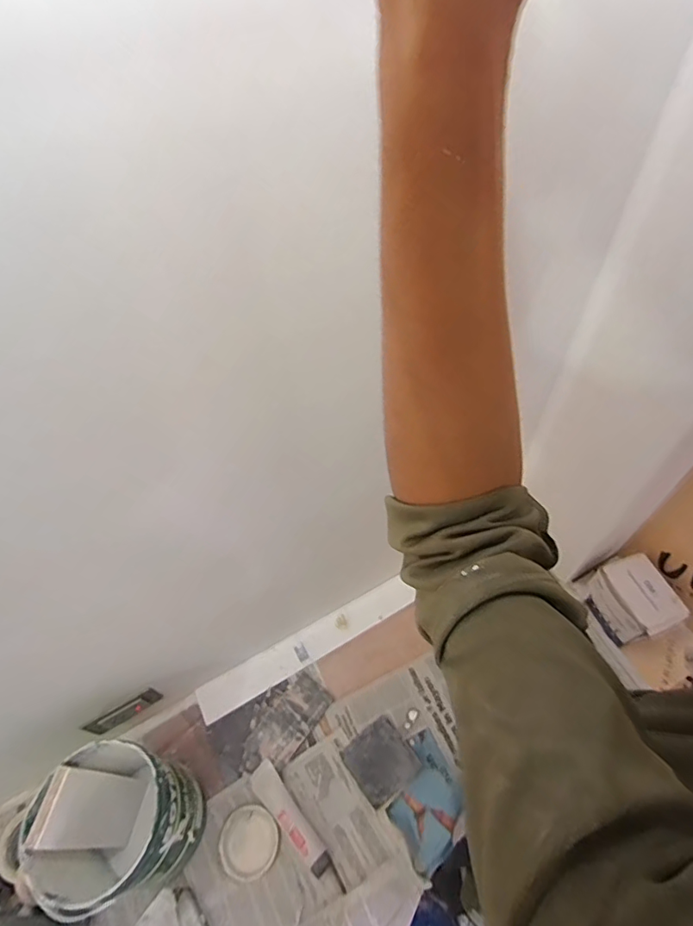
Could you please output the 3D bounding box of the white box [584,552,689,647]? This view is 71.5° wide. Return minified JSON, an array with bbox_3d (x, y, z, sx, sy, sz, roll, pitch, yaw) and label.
[{"bbox_3d":[0.534,0.264,0.909,0.106,0.123,0.130,-20,55,-10],"label":"white box"}]

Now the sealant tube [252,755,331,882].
[{"bbox_3d":[-0.095,0.563,0.768,0.043,0.029,0.175,-37,59,-21],"label":"sealant tube"}]

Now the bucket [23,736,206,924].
[{"bbox_3d":[-0.320,0.521,0.695,0.174,0.234,0.172,-2,53,3],"label":"bucket"}]

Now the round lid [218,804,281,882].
[{"bbox_3d":[-0.154,0.599,0.762,0.093,0.012,0.089,-2,53,3],"label":"round lid"}]

